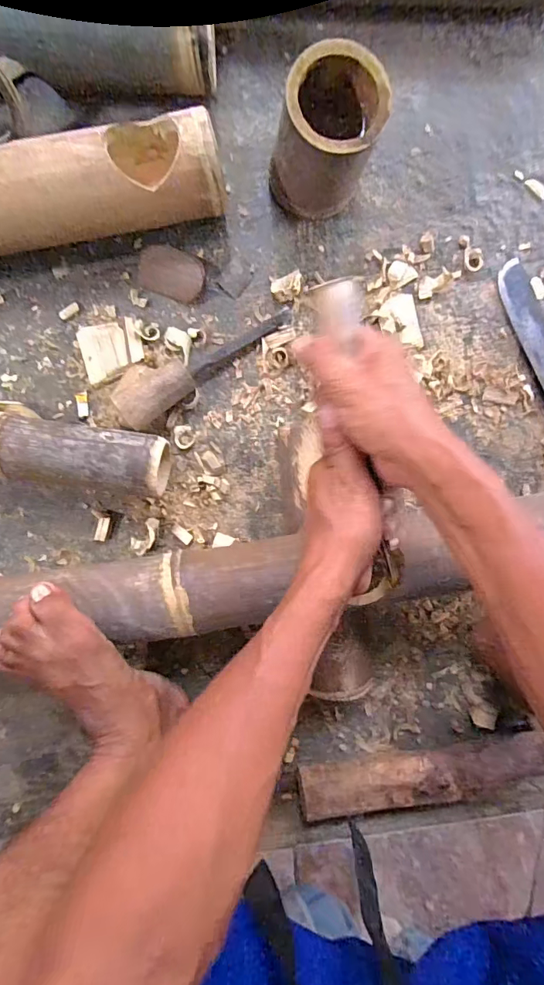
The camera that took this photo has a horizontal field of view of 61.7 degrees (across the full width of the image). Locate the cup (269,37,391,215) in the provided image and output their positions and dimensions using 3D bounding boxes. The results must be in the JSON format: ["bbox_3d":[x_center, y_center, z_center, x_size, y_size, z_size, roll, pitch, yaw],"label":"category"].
[{"bbox_3d":[0.050,-0.325,0.424,0.086,0.118,0.085,0,95,-2],"label":"cup"}]

